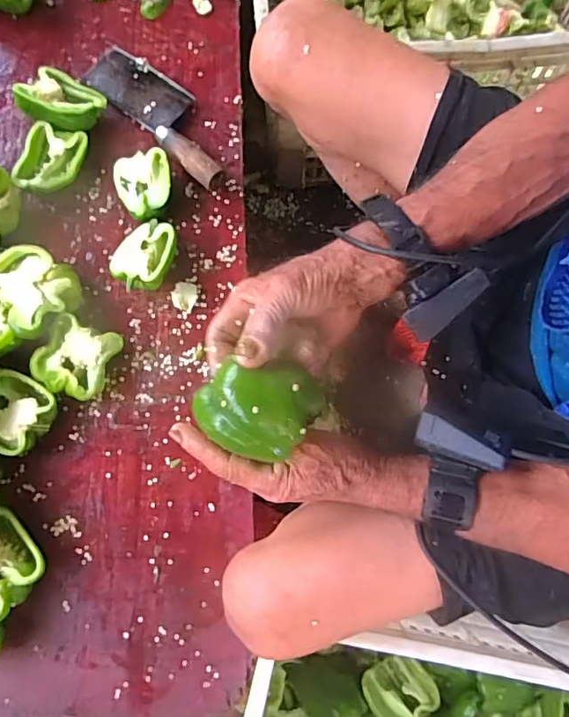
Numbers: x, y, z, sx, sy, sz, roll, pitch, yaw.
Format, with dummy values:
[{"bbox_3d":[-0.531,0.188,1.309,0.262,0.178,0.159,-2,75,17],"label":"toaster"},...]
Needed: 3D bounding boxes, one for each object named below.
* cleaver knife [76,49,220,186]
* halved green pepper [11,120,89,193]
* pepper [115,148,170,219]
[{"bbox_3d":[-0.137,-0.280,0.580,0.212,0.025,0.069,42,83,8],"label":"cleaver knife"},{"bbox_3d":[-0.253,-0.213,0.563,0.060,0.034,0.080,15,80,4],"label":"halved green pepper"},{"bbox_3d":[-0.152,-0.189,0.579,0.063,0.029,0.075,-19,80,-2],"label":"pepper"}]

